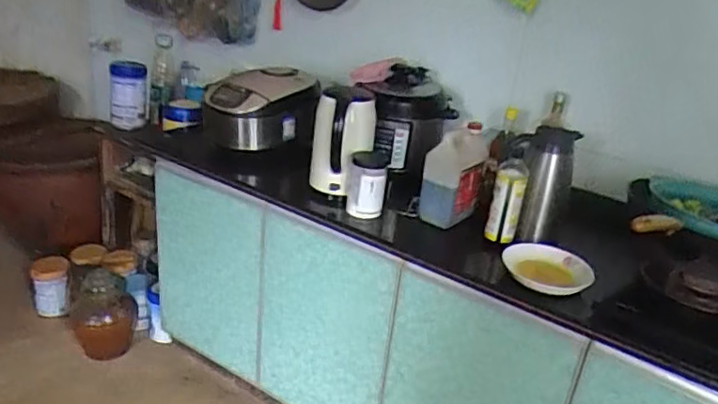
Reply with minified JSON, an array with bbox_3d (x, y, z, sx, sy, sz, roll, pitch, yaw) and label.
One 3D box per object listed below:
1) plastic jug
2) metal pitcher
[{"bbox_3d":[0.219,-0.062,1.361,0.132,0.236,0.113,8,26,9],"label":"plastic jug"},{"bbox_3d":[0.398,-0.040,1.304,0.141,0.249,0.112,13,27,18],"label":"metal pitcher"}]

